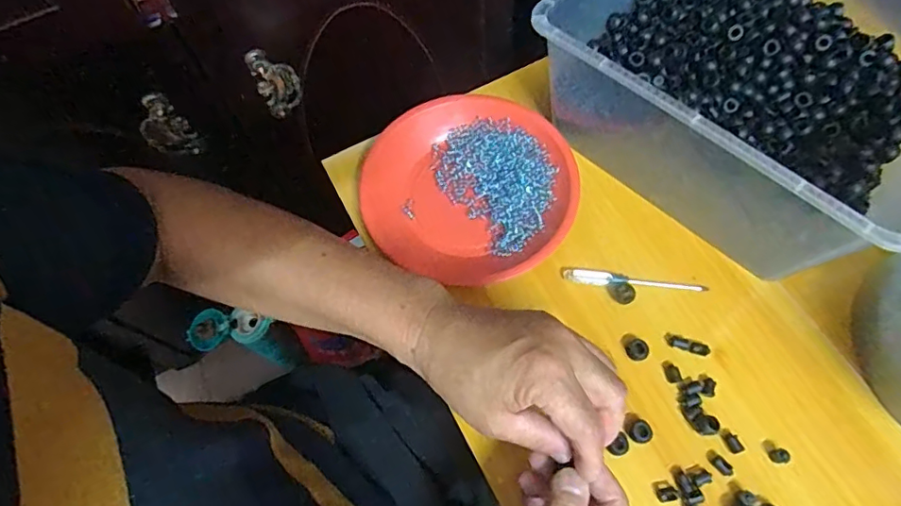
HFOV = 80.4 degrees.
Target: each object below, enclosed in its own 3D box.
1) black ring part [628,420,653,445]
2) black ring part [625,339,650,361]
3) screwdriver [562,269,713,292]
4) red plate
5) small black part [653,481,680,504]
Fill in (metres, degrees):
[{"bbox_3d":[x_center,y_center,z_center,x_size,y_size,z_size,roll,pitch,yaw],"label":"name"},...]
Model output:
[{"bbox_3d":[0.145,0.136,0.406,0.017,0.004,0.017,-1,67,2],"label":"black ring part"},{"bbox_3d":[0.152,0.078,0.432,0.019,0.009,0.016,-20,68,-6],"label":"black ring part"},{"bbox_3d":[0.159,0.024,0.458,0.120,0.009,0.013,4,67,4],"label":"screwdriver"},{"bbox_3d":[0.018,-0.063,0.494,0.188,0.030,0.184,-1,67,2],"label":"red plate"},{"bbox_3d":[0.159,0.175,0.392,0.016,0.004,0.015,-1,67,2],"label":"small black part"}]

